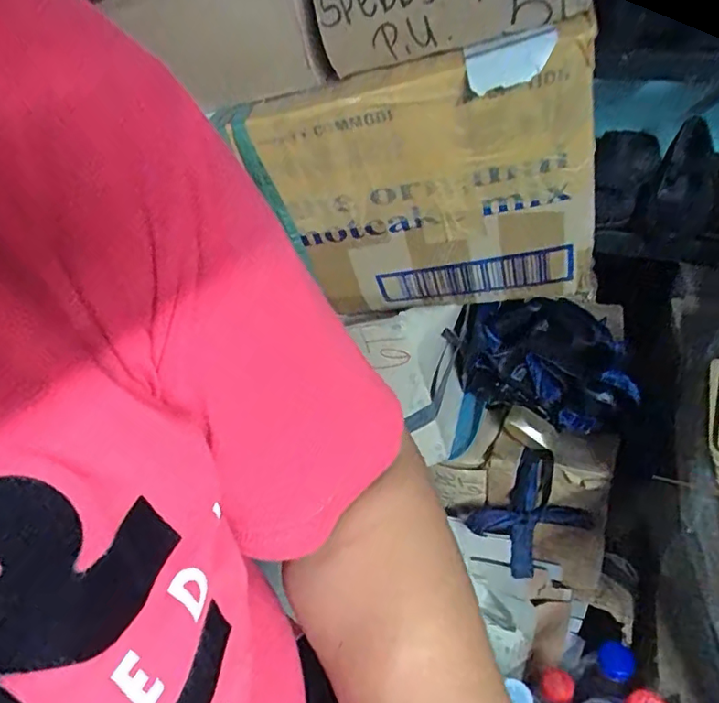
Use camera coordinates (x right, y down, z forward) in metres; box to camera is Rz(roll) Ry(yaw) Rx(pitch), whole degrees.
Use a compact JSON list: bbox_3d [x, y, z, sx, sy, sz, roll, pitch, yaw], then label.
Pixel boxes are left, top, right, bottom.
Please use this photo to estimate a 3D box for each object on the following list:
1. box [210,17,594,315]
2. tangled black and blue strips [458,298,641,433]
[{"bbox_3d":[0.056,-0.112,0.428,0.232,0.210,0.042,-8,45,20],"label":"box"},{"bbox_3d":[0.182,0.010,0.537,0.160,0.115,0.053,16,38,24],"label":"tangled black and blue strips"}]

